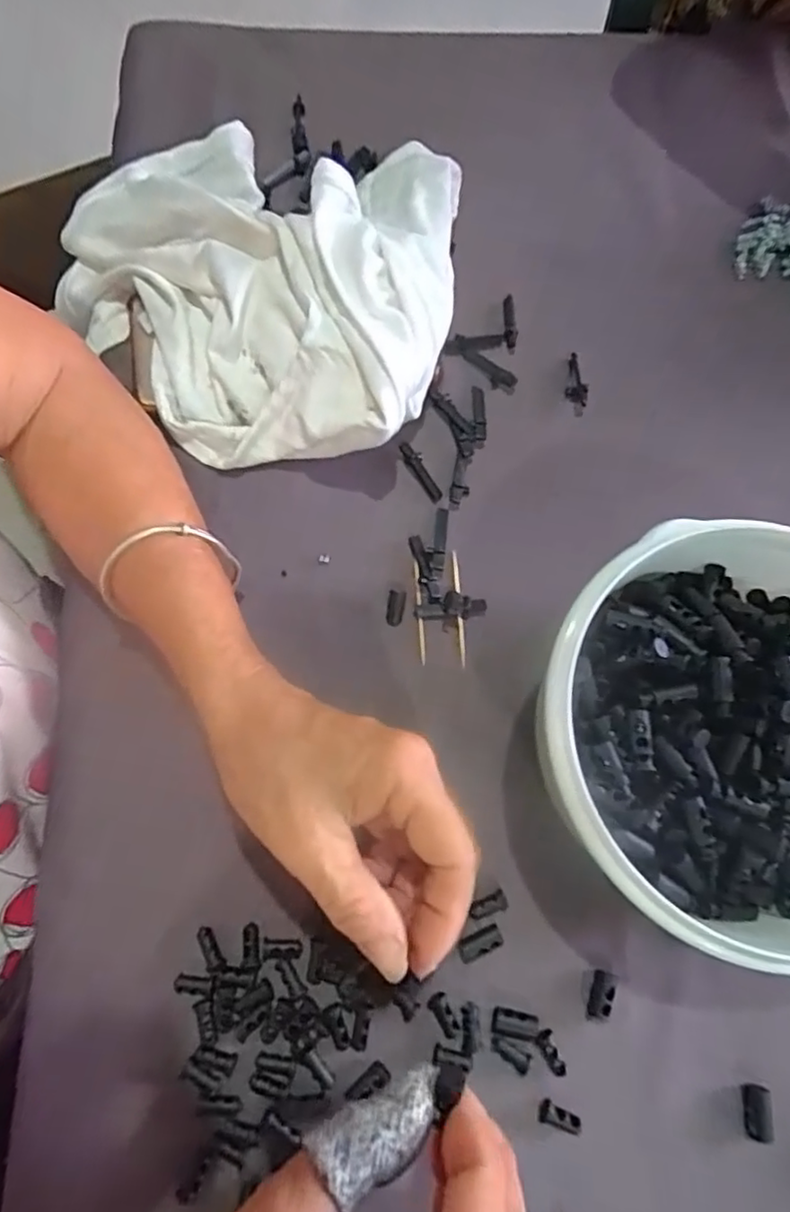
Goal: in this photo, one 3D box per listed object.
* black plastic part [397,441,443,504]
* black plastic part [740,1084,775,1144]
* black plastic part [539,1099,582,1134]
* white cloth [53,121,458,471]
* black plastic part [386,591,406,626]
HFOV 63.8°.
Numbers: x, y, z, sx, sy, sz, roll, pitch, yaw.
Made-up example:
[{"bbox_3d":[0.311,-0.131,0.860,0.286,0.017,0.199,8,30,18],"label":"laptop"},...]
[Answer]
[{"bbox_3d":[0.014,-0.072,0.339,0.009,0.004,0.036,-30,76,-10],"label":"black plastic part"},{"bbox_3d":[0.150,0.209,0.260,0.011,0.009,0.018,10,74,2],"label":"black plastic part"},{"bbox_3d":[0.067,0.209,0.258,0.017,0.004,0.008,20,74,5],"label":"black plastic part"},{"bbox_3d":[-0.081,-0.183,0.343,0.227,0.055,0.204,17,74,4],"label":"white cloth"},{"bbox_3d":[0.000,0.001,0.320,0.009,0.004,0.017,9,87,1],"label":"black plastic part"}]

